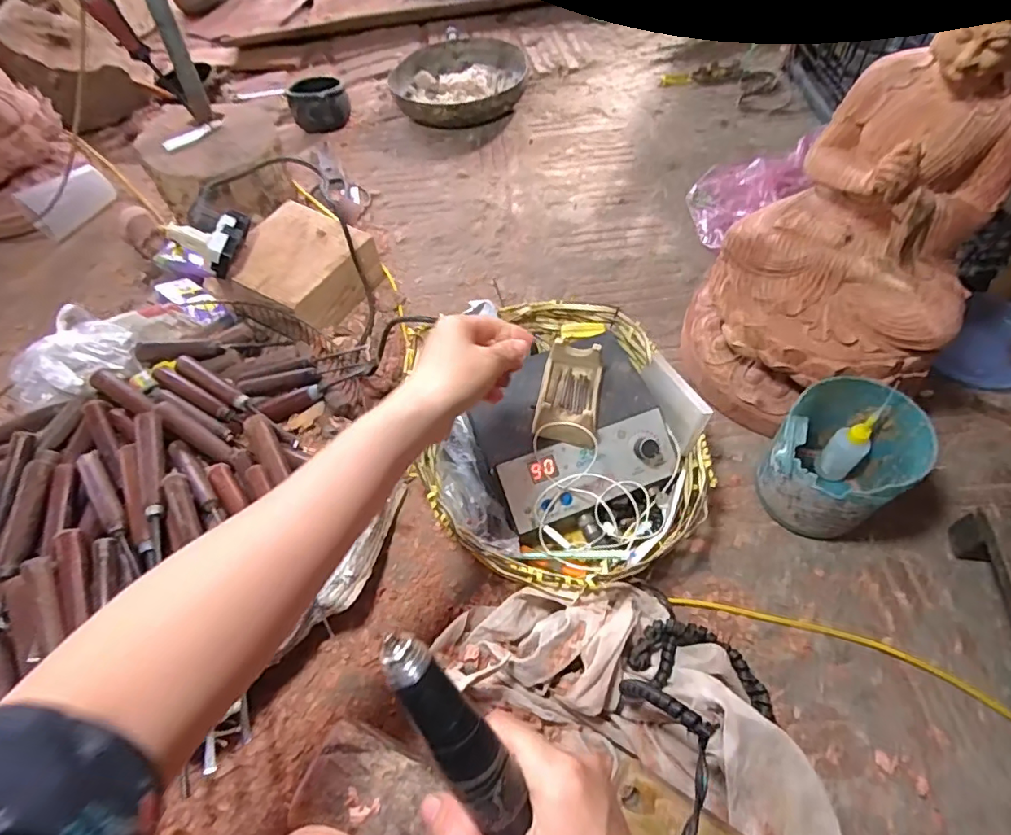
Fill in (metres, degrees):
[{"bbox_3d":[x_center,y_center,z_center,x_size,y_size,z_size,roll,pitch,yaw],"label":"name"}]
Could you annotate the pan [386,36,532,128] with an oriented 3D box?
[{"bbox_3d":[-0.086,-0.614,0.987,0.241,0.050,0.252,1,58,6],"label":"pan"}]

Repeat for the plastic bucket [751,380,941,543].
[{"bbox_3d":[0.306,0.039,0.499,0.114,0.116,0.104,-2,58,3],"label":"plastic bucket"}]

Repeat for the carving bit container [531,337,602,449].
[{"bbox_3d":[0.062,-0.022,0.516,0.060,0.041,0.101,9,59,10],"label":"carving bit container"}]

